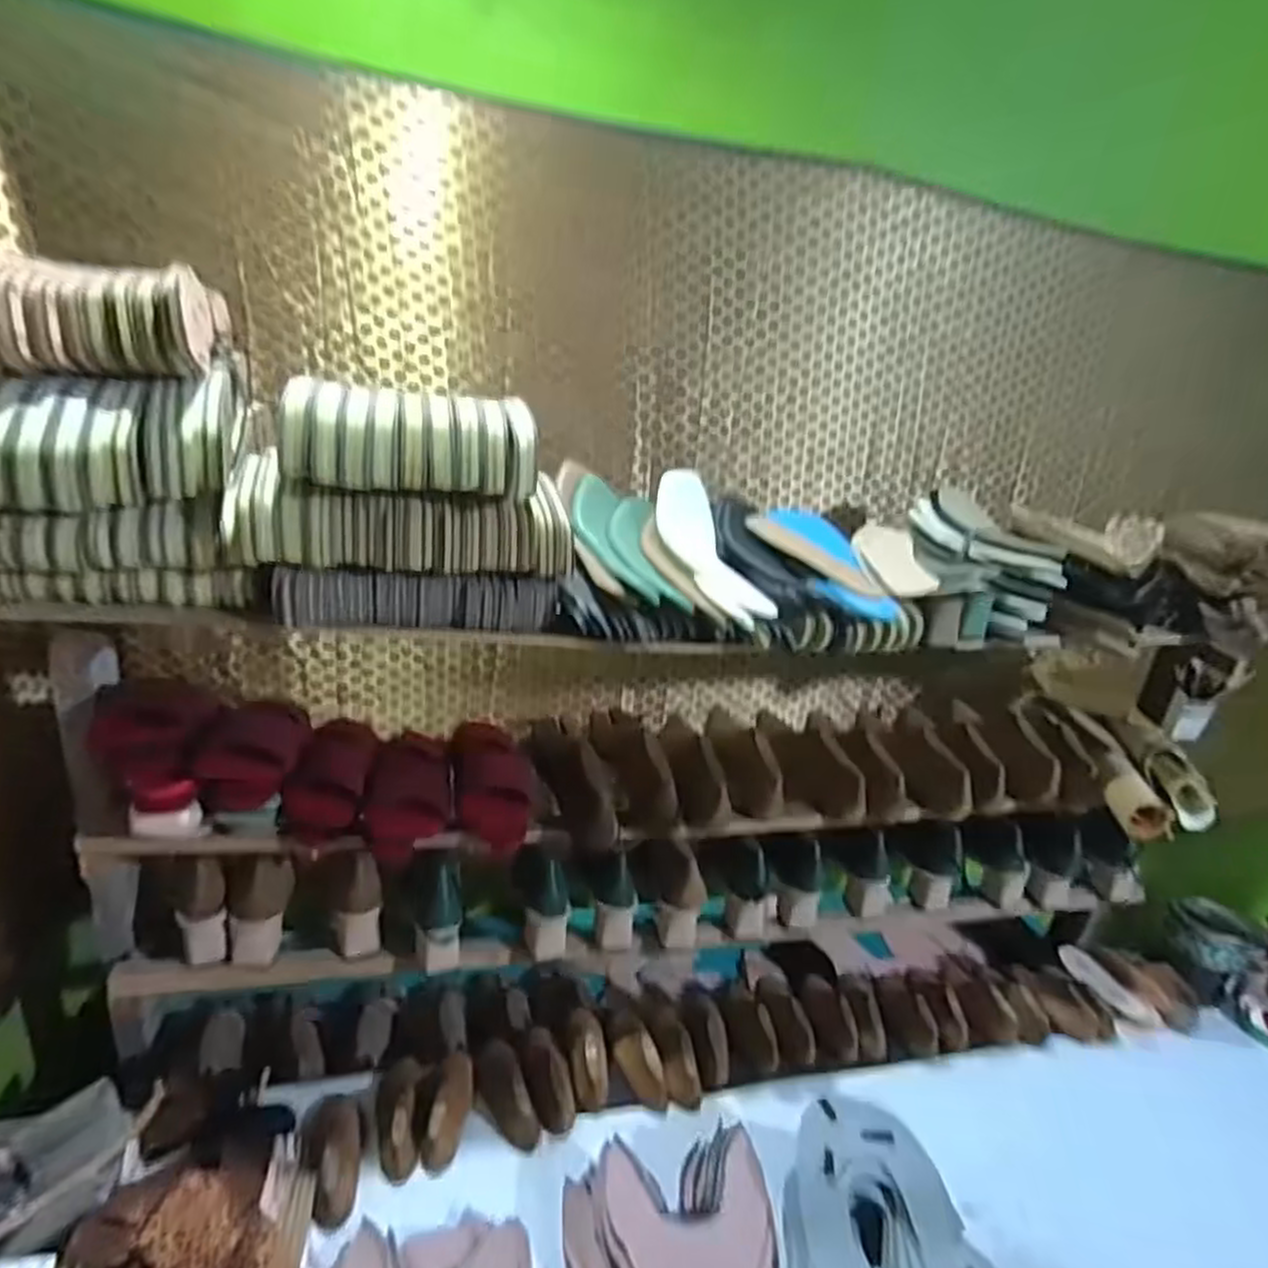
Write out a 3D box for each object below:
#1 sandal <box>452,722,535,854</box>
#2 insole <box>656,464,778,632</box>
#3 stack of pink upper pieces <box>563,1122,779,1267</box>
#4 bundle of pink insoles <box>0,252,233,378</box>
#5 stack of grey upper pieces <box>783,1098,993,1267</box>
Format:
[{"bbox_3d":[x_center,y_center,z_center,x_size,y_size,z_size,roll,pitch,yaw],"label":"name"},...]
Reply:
[{"bbox_3d":[-0.172,0.163,0.946,0.089,0.076,0.237,1,22,-12],"label":"sandal"},{"bbox_3d":[0.094,-0.091,0.869,0.079,0.053,0.239,-5,49,-26],"label":"insole"},{"bbox_3d":[0.040,0.600,0.752,0.203,0.064,0.198,1,22,-12],"label":"stack of pink upper pieces"},{"bbox_3d":[-0.477,-0.289,0.697,0.167,0.085,0.208,-2,23,-21],"label":"bundle of pink insoles"},{"bbox_3d":[0.238,0.606,0.751,0.209,0.122,0.184,20,25,32],"label":"stack of grey upper pieces"}]

